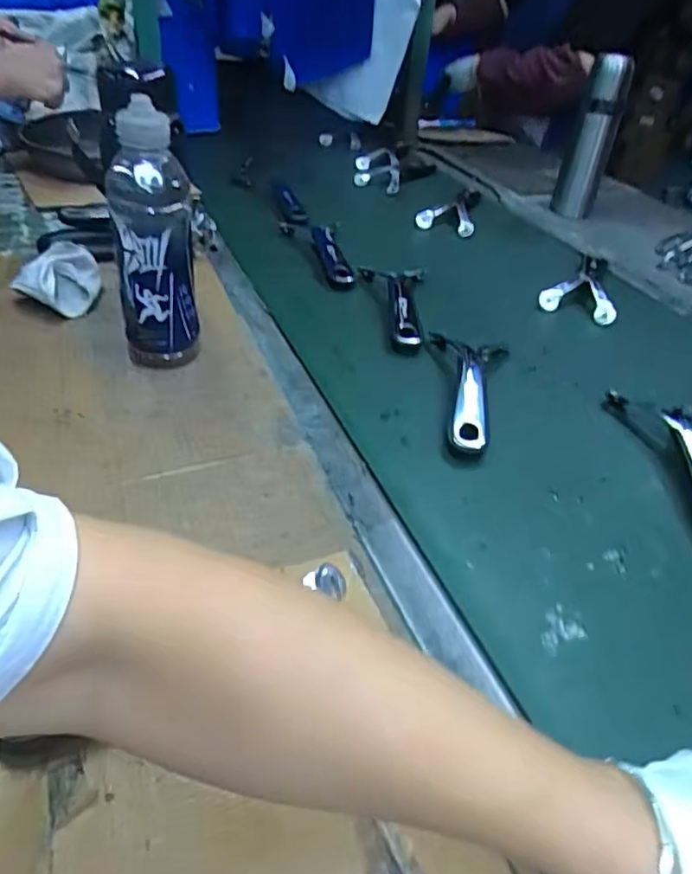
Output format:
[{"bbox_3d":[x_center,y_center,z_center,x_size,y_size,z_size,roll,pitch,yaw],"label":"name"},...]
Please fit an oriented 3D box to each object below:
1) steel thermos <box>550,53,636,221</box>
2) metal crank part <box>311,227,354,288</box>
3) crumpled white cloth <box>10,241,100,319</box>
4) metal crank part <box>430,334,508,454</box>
[{"bbox_3d":[0.400,-0.484,1.009,0.070,0.235,0.071,16,39,14],"label":"steel thermos"},{"bbox_3d":[-0.019,-0.235,0.802,0.033,0.026,0.160,-4,38,-10],"label":"metal crank part"},{"bbox_3d":[-0.314,-0.170,0.671,0.086,0.050,0.077,-13,41,-22],"label":"crumpled white cloth"},{"bbox_3d":[0.115,-0.054,0.578,0.075,0.026,0.190,9,38,6],"label":"metal crank part"}]

